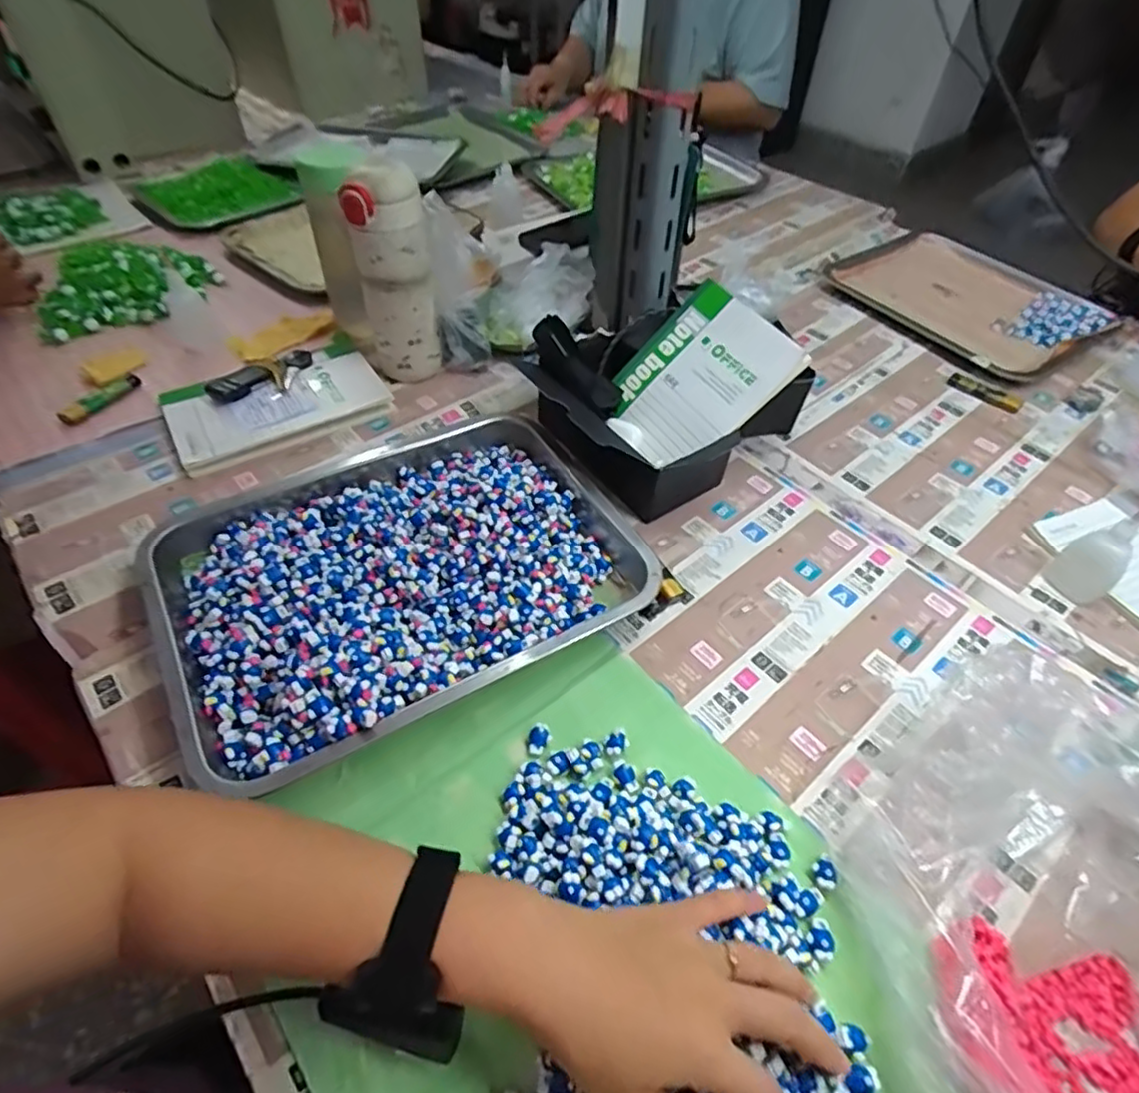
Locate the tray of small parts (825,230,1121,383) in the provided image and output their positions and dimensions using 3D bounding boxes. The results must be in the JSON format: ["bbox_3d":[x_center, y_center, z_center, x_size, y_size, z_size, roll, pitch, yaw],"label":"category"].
[{"bbox_3d":[0.538,-0.339,0.892,0.240,0.035,0.332,-23,54,-20],"label":"tray of small parts"}]

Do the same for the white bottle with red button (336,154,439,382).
[{"bbox_3d":[-0.184,-0.275,0.675,0.078,0.210,0.085,-15,51,-14],"label":"white bottle with red button"}]

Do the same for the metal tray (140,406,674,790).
[{"bbox_3d":[-0.133,0.016,0.524,0.367,0.044,0.270,-23,54,-20],"label":"metal tray"}]

